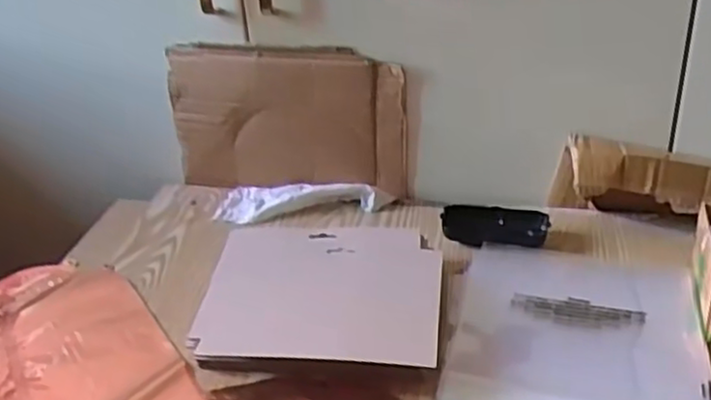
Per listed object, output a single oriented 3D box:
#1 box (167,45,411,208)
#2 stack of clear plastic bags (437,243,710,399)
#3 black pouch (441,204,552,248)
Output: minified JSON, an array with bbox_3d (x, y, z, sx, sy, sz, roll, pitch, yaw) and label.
[{"bbox_3d":[-0.079,-0.088,0.826,0.276,0.172,0.028,5,30,17],"label":"box"},{"bbox_3d":[0.190,0.114,0.615,0.203,0.009,0.237,4,30,16],"label":"stack of clear plastic bags"},{"bbox_3d":[0.152,0.027,0.769,0.111,0.019,0.065,-1,29,7],"label":"black pouch"}]

